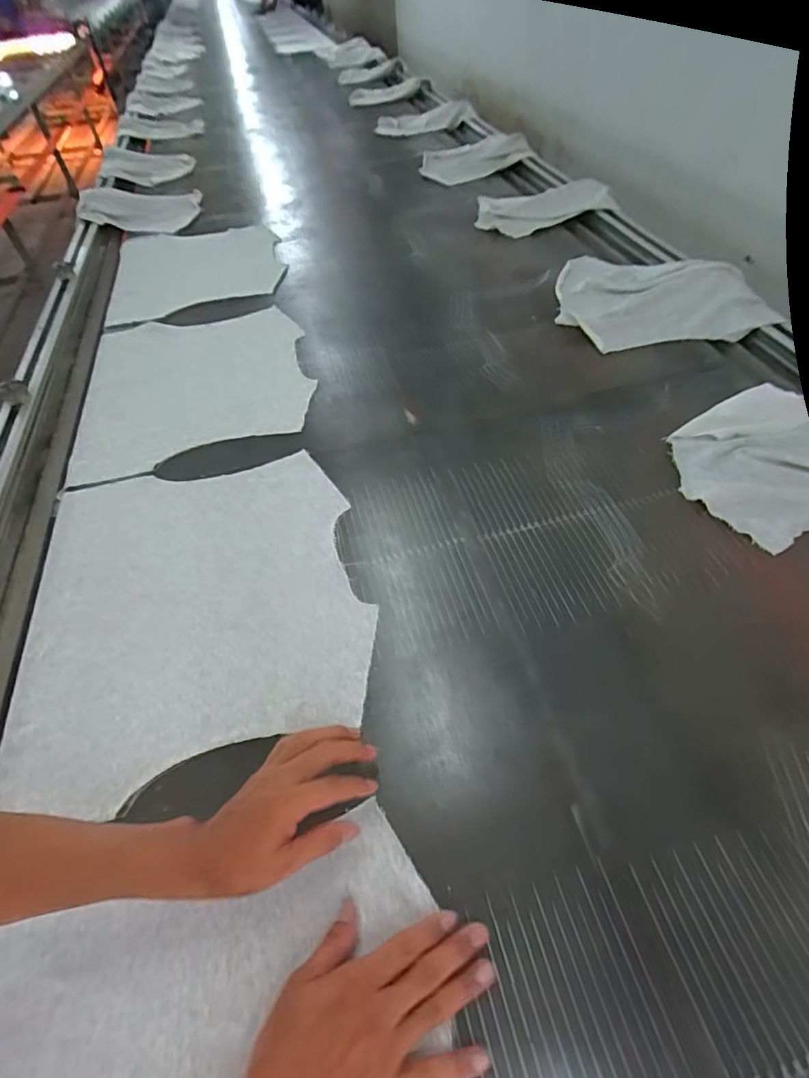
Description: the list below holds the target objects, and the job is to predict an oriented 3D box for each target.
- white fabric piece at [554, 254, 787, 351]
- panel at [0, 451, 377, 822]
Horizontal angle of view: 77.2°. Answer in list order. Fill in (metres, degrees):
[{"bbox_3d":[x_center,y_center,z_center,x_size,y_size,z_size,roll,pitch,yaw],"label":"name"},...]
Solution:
[{"bbox_3d":[0.471,-0.496,1.004,0.336,0.057,0.355,-5,51,3],"label":"white fabric piece"},{"bbox_3d":[-0.257,0.071,0.622,0.385,0.012,0.427,-12,54,-5],"label":"panel"}]

